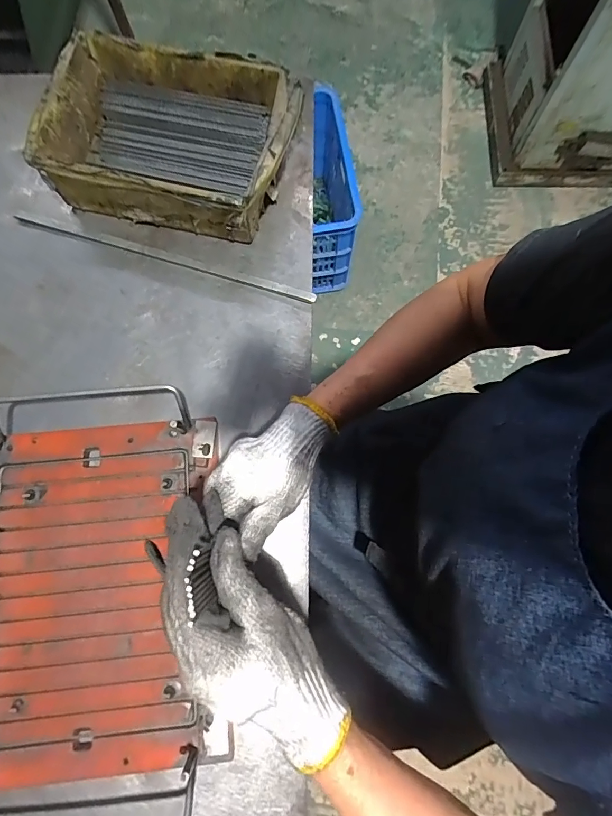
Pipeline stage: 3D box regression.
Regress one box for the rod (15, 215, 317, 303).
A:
[{"bbox_3d":[-0.162,-0.173,0.482,0.356,0.008,0.012,16,78,4],"label":"rod"}]

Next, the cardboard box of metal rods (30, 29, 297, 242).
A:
[{"bbox_3d":[-0.147,-0.298,0.474,0.262,0.071,0.181,12,77,4],"label":"cardboard box of metal rods"}]

